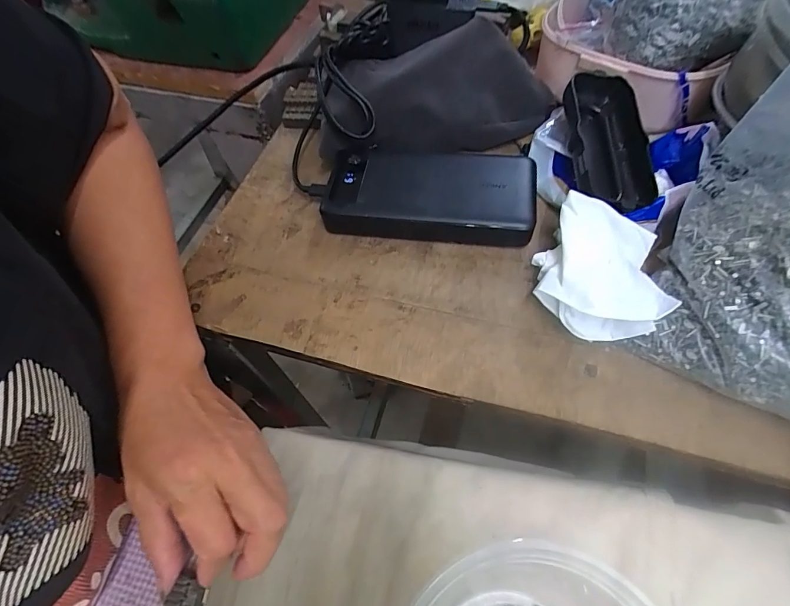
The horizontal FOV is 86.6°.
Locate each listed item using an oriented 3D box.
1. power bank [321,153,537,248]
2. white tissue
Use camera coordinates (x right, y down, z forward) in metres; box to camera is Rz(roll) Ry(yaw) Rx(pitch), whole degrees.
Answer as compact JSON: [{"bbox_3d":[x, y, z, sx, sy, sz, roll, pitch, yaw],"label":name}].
[{"bbox_3d":[0.025,-0.083,0.318,0.154,0.026,0.069,6,60,8],"label":"power bank"},{"bbox_3d":[0.125,-0.018,0.265,0.071,0.046,0.083,6,61,8],"label":"white tissue"}]

